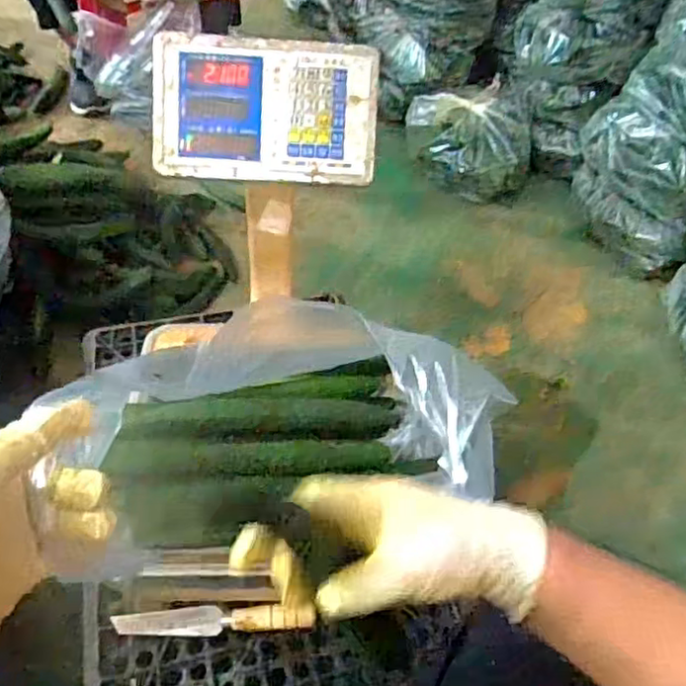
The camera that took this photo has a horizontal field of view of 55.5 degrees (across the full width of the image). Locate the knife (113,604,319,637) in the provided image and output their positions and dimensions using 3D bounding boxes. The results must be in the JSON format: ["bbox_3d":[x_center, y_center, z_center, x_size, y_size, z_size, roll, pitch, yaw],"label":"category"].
[{"bbox_3d":[-0.131,0.282,0.663,0.200,0.018,0.024,0,47,-3],"label":"knife"}]

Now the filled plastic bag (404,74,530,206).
[{"bbox_3d":[0.323,-0.507,1.644,0.285,0.159,0.324,-8,48,-10],"label":"filled plastic bag"}]

